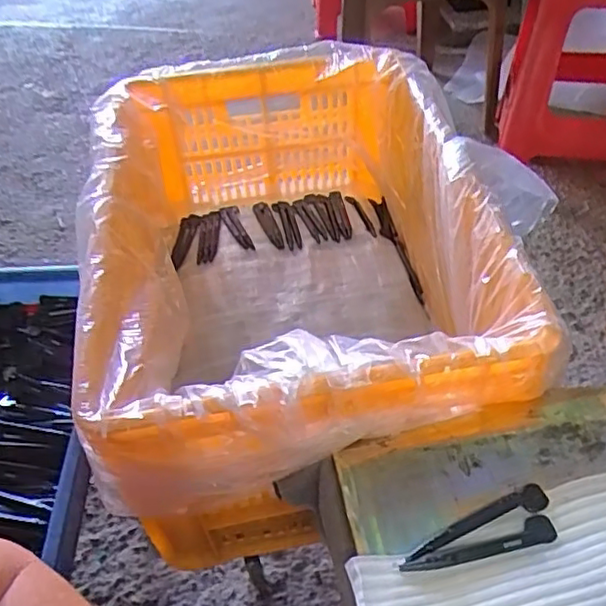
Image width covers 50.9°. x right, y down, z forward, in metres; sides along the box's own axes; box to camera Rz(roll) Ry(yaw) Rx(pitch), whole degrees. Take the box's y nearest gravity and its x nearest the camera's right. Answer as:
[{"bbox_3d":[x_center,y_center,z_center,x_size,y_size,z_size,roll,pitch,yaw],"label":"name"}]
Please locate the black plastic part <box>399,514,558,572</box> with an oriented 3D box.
[{"bbox_3d":[0.105,0.145,0.379,0.099,0.004,0.016,-13,46,-9],"label":"black plastic part"}]

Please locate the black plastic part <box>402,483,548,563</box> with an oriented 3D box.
[{"bbox_3d":[0.107,0.134,0.391,0.100,0.004,0.016,-18,47,-13],"label":"black plastic part"}]

